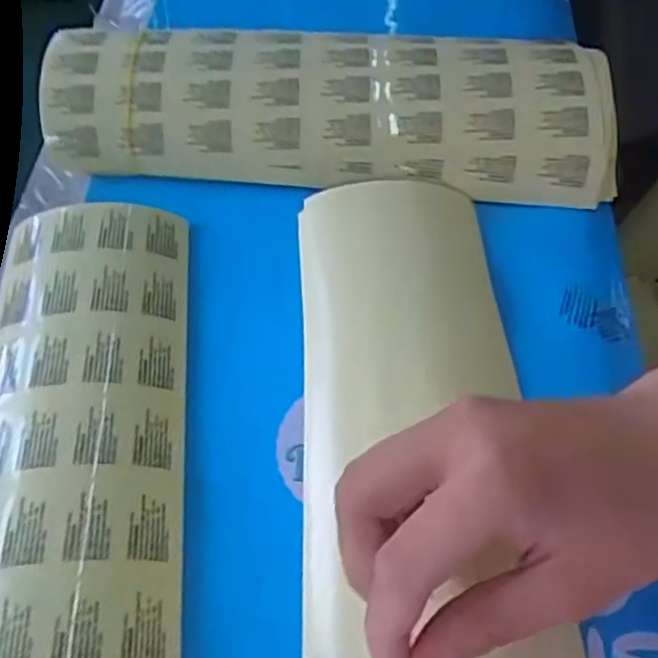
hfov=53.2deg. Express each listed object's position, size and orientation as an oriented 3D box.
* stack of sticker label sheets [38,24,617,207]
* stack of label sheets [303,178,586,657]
[{"bbox_3d":[-0.002,-0.125,0.363,0.310,0.020,0.091,4,84,4],"label":"stack of sticker label sheets"},{"bbox_3d":[0.042,0.060,0.273,0.105,0.024,0.311,-1,57,2],"label":"stack of label sheets"}]

